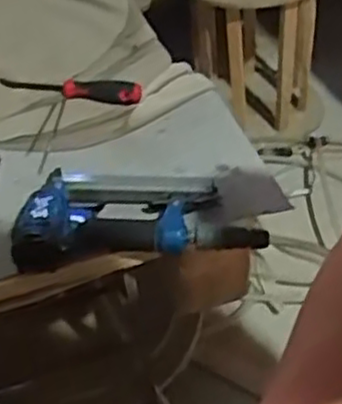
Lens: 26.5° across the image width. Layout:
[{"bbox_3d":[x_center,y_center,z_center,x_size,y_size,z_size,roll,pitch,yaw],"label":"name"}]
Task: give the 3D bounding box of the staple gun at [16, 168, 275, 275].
[{"bbox_3d":[-0.034,0.003,0.758,0.248,0.051,0.122,-6,44,0],"label":"staple gun"}]

